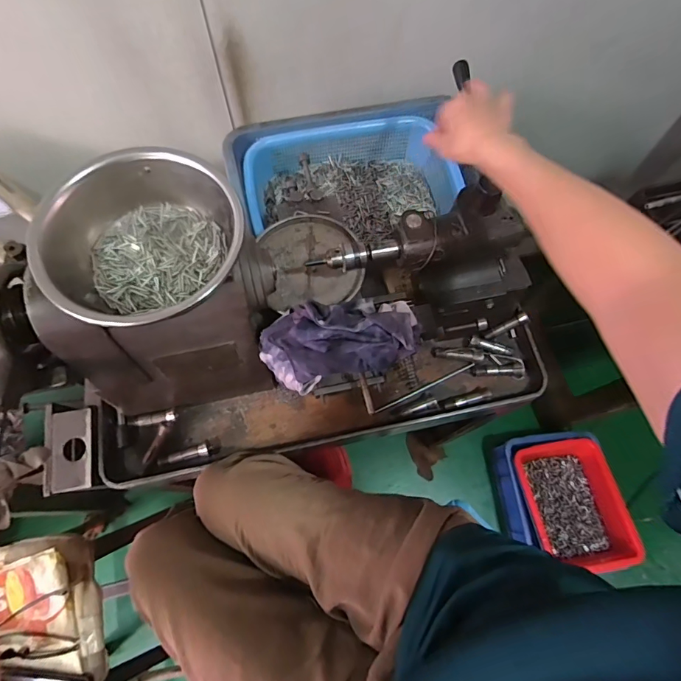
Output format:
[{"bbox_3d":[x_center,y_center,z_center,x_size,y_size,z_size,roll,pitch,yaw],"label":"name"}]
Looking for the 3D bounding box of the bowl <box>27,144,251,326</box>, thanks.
[{"bbox_3d":[-0.182,-0.093,0.399,0.179,0.065,0.165,1,70,-2],"label":"bowl"}]

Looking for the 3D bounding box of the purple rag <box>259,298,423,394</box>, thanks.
[{"bbox_3d":[-0.004,0.001,0.474,0.172,0.065,0.089,-9,71,-5],"label":"purple rag"}]

